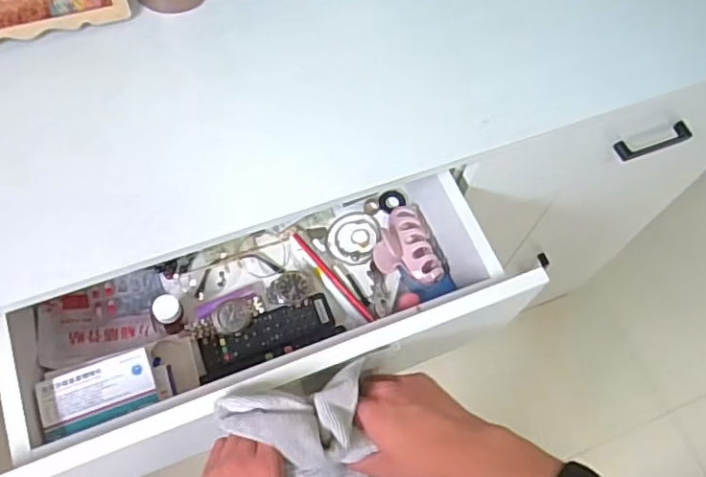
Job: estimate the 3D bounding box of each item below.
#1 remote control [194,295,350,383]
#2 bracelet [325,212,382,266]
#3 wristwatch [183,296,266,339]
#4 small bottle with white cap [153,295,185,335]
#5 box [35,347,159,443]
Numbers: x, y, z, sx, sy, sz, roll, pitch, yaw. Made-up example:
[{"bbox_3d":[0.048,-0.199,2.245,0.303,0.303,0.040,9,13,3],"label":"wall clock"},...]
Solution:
[{"bbox_3d":[-0.096,0.110,0.697,0.154,0.015,0.053,-17,64,-13],"label":"remote control"},{"bbox_3d":[0.000,0.000,0.769,0.066,0.010,0.070,19,62,7],"label":"bracelet"},{"bbox_3d":[-0.145,0.092,0.696,0.090,0.021,0.035,-17,64,-13],"label":"wristwatch"},{"bbox_3d":[-0.202,0.084,0.681,0.029,0.046,0.026,-29,67,-18],"label":"small bottle with white cap"},{"bbox_3d":[-0.245,0.149,0.591,0.104,0.022,0.054,-18,64,-13],"label":"box"}]

